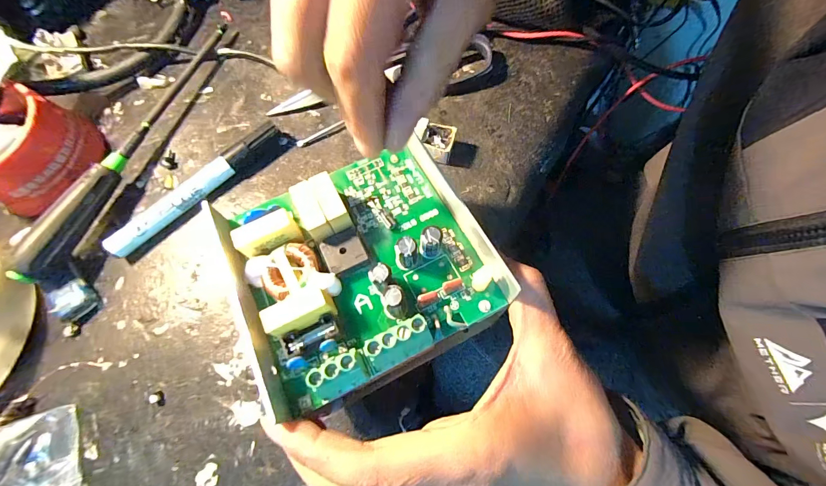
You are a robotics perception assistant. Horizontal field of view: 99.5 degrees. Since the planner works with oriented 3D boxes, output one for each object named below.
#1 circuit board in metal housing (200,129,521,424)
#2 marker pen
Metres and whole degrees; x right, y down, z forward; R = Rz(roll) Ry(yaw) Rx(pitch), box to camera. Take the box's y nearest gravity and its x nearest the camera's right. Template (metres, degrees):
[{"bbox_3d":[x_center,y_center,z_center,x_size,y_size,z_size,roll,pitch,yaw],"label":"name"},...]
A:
[{"bbox_3d":[-0.025,0.006,0.161,0.118,0.031,0.106,-26,72,-6],"label":"circuit board in metal housing"},{"bbox_3d":[-0.154,-0.038,0.252,0.135,0.017,0.014,-42,75,-11],"label":"marker pen"}]

